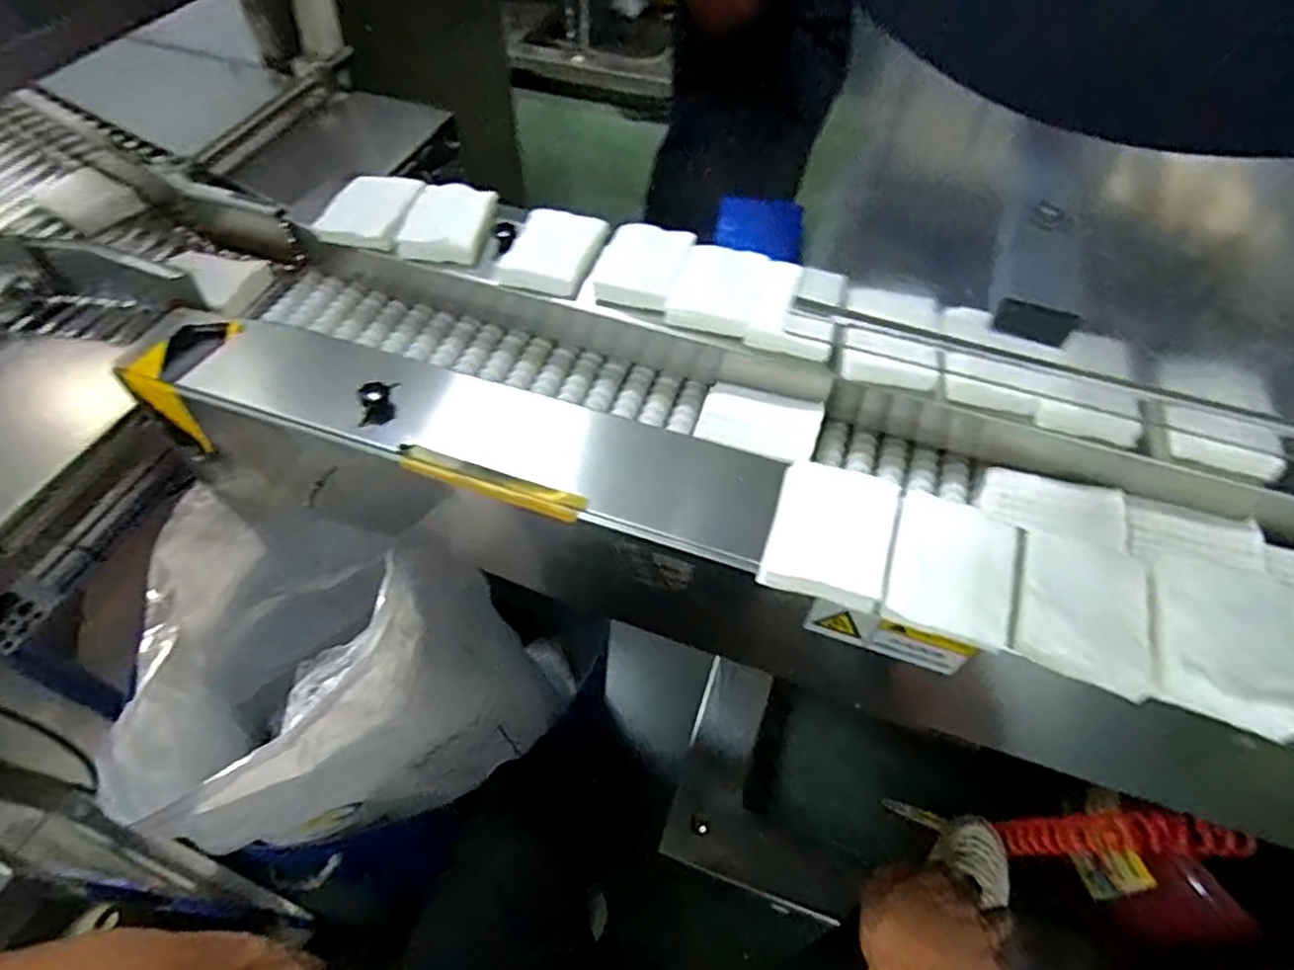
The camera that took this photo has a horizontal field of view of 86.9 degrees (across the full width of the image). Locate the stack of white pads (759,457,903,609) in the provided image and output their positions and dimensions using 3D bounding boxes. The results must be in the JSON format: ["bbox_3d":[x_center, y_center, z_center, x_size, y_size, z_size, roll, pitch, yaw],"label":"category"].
[{"bbox_3d":[0.127,0.030,0.468,0.079,0.014,0.103,16,56,10],"label":"stack of white pads"}]

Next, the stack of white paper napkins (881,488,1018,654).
[{"bbox_3d":[0.201,0.053,0.451,0.073,0.010,0.097,18,56,11],"label":"stack of white paper napkins"}]

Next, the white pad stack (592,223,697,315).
[{"bbox_3d":[-0.006,-0.203,0.631,0.078,0.020,0.103,16,56,9],"label":"white pad stack"}]

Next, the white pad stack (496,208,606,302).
[{"bbox_3d":[-0.090,-0.218,0.637,0.084,0.025,0.085,13,55,7],"label":"white pad stack"}]

